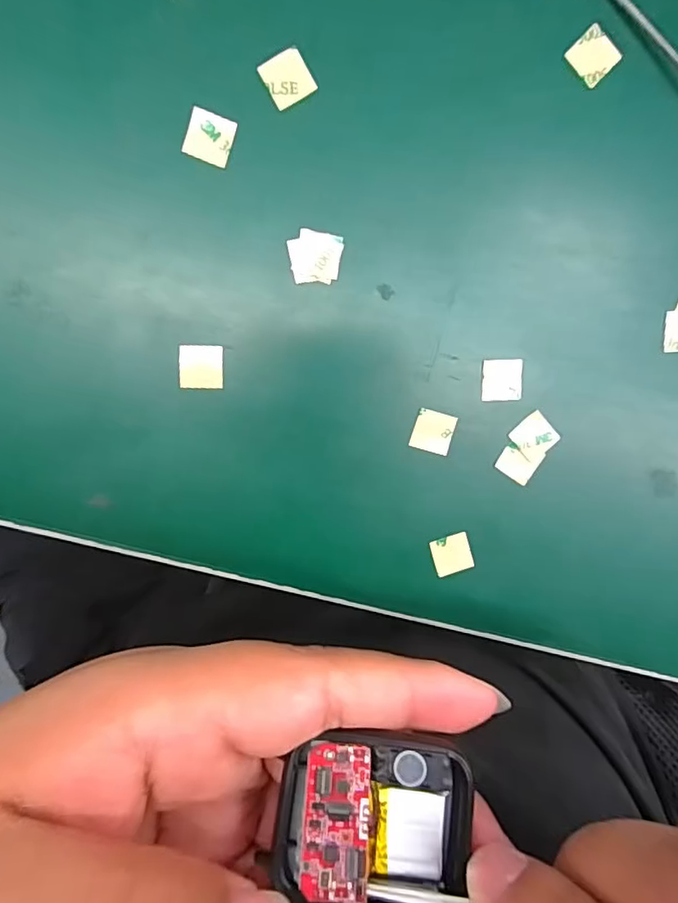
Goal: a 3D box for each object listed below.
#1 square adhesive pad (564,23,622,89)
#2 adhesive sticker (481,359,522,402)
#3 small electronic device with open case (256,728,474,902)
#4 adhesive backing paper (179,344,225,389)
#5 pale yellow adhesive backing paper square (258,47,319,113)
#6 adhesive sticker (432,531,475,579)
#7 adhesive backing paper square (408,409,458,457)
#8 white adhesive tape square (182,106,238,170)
[{"bbox_3d":[0.091,-0.141,0.191,0.016,0.004,0.016,44,94,-8],"label":"square adhesive pad"},{"bbox_3d":[0.063,-0.027,0.206,0.015,0.004,0.016,-1,97,-3],"label":"adhesive sticker"},{"bbox_3d":[0.008,0.083,0.123,0.041,0.011,0.034,7,70,3],"label":"small electronic device with open case"},{"bbox_3d":[-0.050,-0.031,0.196,0.015,0.004,0.015,1,100,-6],"label":"adhesive backing paper"},{"bbox_3d":[-0.018,-0.128,0.185,0.015,0.004,0.016,-31,100,0],"label":"pale yellow adhesive backing paper square"},{"bbox_3d":[0.045,0.041,0.215,0.015,0.004,0.015,-17,97,-3],"label":"adhesive sticker"},{"bbox_3d":[0.036,-0.007,0.207,0.015,0.004,0.015,15,94,-5],"label":"adhesive backing paper square"},{"bbox_3d":[-0.045,-0.108,0.185,0.016,0.004,0.016,18,99,-9],"label":"white adhesive tape square"}]

